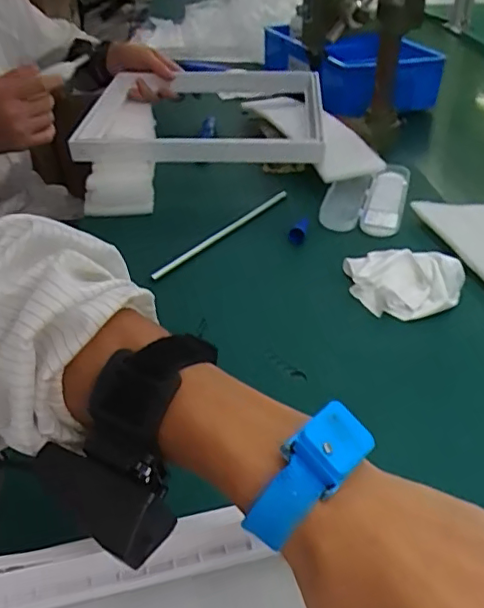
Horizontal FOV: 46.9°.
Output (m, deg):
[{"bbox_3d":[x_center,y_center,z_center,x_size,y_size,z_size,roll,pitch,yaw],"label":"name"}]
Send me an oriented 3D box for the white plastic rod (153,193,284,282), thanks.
[{"bbox_3d":[-0.020,-0.084,0.639,0.012,0.004,0.235,25,45,30],"label":"white plastic rod"}]

